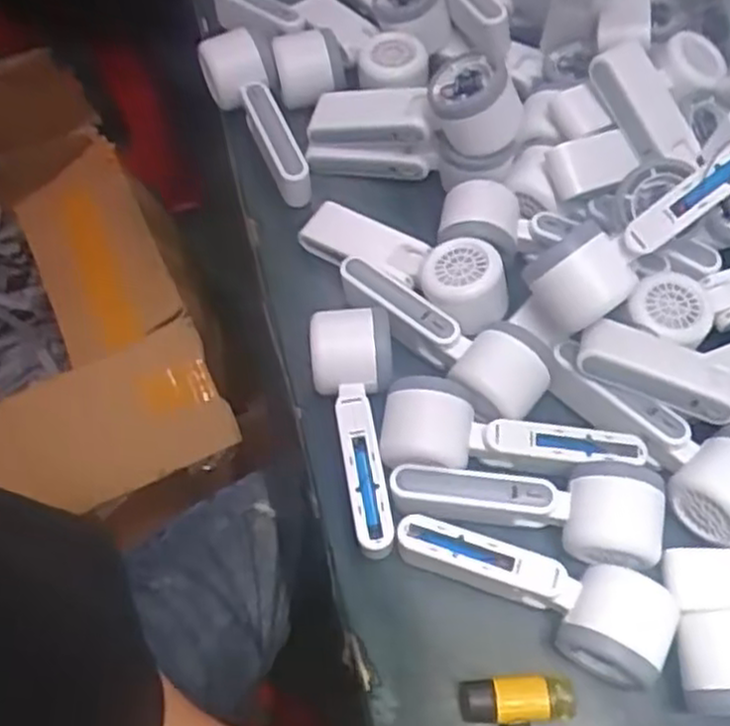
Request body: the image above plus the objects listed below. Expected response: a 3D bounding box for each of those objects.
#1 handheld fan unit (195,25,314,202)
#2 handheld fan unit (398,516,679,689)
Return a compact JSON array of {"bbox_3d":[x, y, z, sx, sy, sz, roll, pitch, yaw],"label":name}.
[{"bbox_3d":[-0.084,-0.203,0.636,0.056,0.053,0.159,-24,79,-10],"label":"handheld fan unit"},{"bbox_3d":[0.102,0.132,0.469,0.167,0.047,0.057,25,67,12],"label":"handheld fan unit"}]

